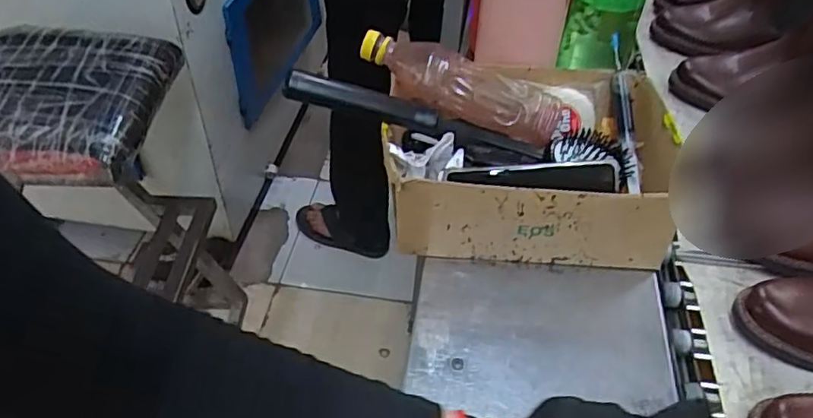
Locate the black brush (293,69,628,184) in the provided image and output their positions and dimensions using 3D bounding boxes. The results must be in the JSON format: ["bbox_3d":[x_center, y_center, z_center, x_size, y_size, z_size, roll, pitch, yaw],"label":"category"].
[{"bbox_3d":[0.059,-0.084,0.613,0.357,0.033,0.050,11,43,-9],"label":"black brush"}]

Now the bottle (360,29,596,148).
[{"bbox_3d":[0.078,-0.125,0.650,0.265,0.060,0.077,19,45,-4],"label":"bottle"}]

